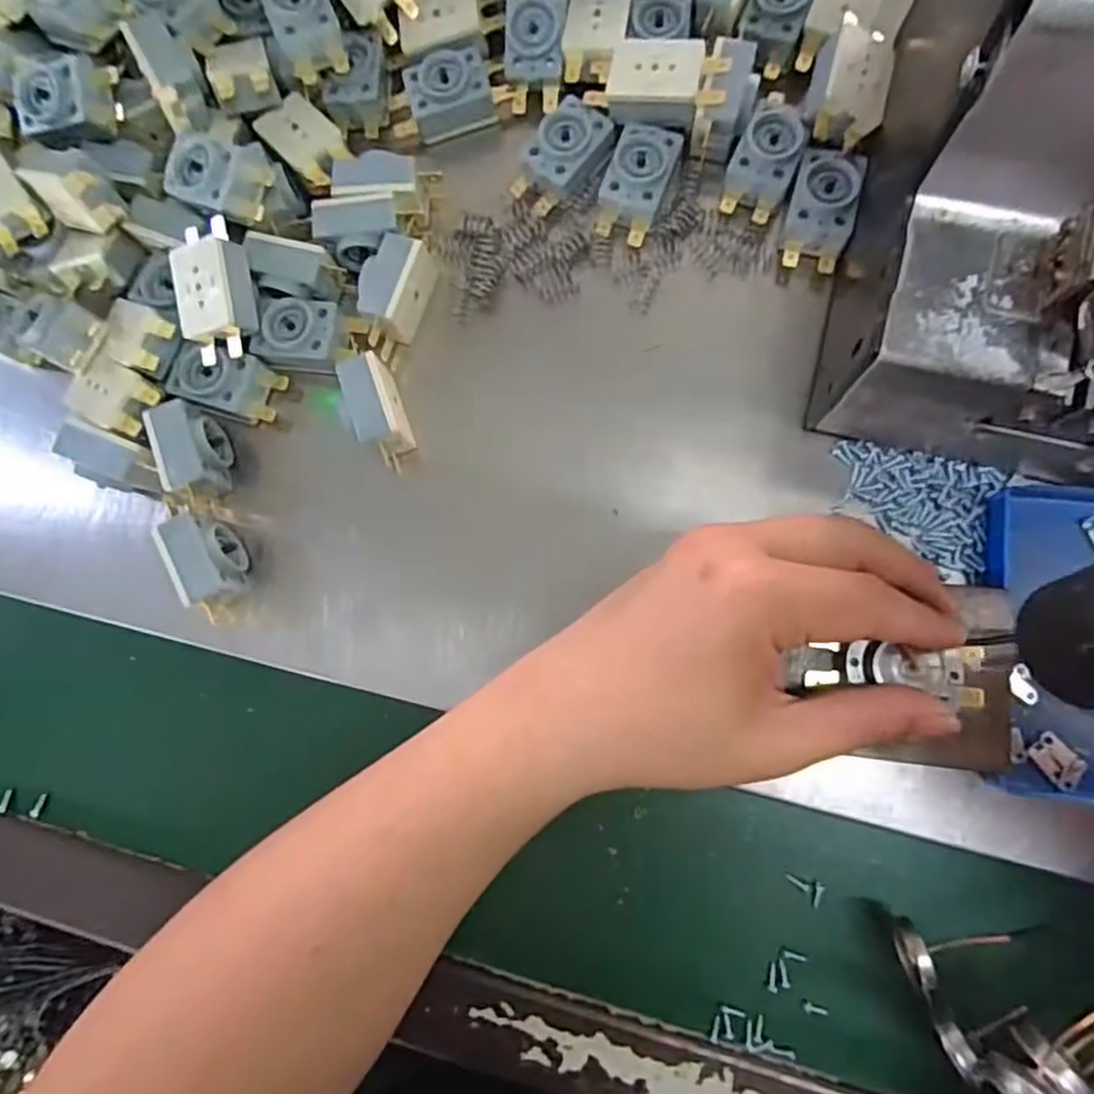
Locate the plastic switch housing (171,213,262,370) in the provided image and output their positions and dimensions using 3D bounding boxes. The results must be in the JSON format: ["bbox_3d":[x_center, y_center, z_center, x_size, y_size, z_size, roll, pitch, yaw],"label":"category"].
[{"bbox_3d":[-0.141,-0.108,0.292,0.028,0.015,0.057,-7,97,13],"label":"plastic switch housing"}]

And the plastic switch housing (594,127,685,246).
[{"bbox_3d":[0.039,-0.158,0.299,0.027,0.017,0.046,25,86,9],"label":"plastic switch housing"}]

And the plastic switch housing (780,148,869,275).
[{"bbox_3d":[0.115,-0.139,0.293,0.026,0.025,0.045,13,85,8],"label":"plastic switch housing"}]

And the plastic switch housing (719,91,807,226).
[{"bbox_3d":[0.093,-0.164,0.295,0.025,0.019,0.045,23,86,9],"label":"plastic switch housing"}]

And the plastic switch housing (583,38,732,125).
[{"bbox_3d":[0.046,-0.196,0.289,0.055,0.013,0.028,15,85,8],"label":"plastic switch housing"}]

